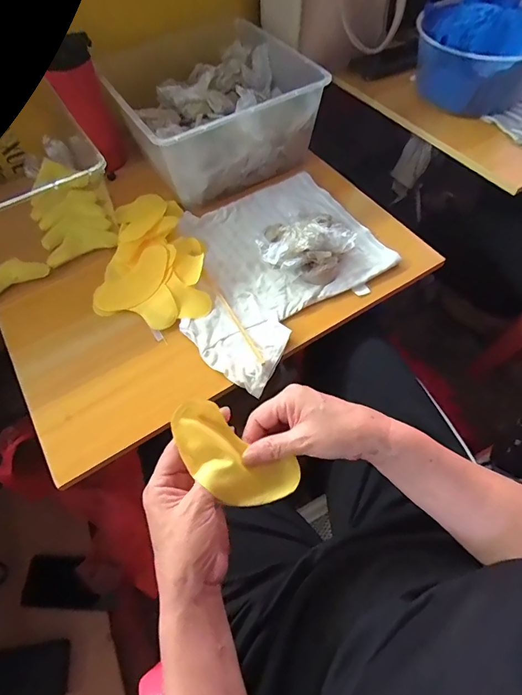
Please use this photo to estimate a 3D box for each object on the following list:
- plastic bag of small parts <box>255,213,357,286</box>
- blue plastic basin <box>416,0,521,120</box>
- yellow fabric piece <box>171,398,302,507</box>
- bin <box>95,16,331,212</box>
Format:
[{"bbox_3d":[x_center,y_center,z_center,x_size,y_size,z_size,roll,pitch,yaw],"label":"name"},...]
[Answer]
[{"bbox_3d":[0.065,-0.156,0.572,0.135,0.052,0.132,-34,64,-16],"label":"plastic bag of small parts"},{"bbox_3d":[0.377,-0.503,0.673,0.204,0.118,0.204,-1,60,2],"label":"blue plastic basin"},{"bbox_3d":[-0.026,0.095,0.335,0.119,0.013,0.059,38,66,-5],"label":"yellow fabric piece"},{"bbox_3d":[-0.083,-0.409,0.677,0.292,0.138,0.285,-27,62,-13],"label":"bin"}]

